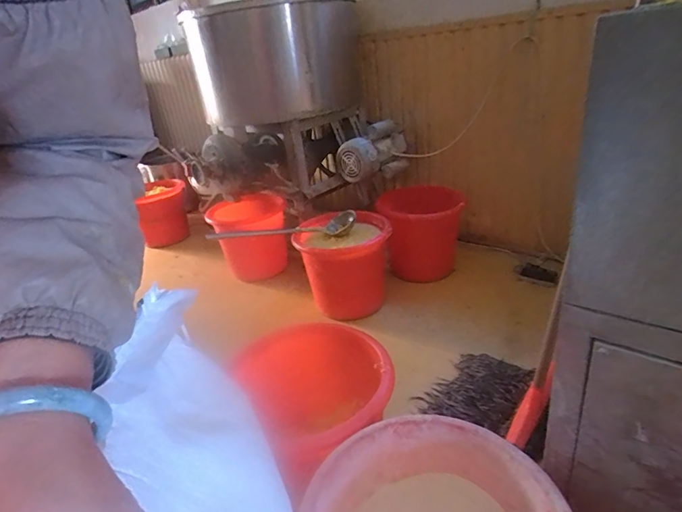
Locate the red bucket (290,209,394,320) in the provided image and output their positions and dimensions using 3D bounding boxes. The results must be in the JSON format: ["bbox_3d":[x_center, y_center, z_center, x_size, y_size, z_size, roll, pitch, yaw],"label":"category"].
[{"bbox_3d":[0.004,0.020,1.433,0.290,0.241,0.290,-6,26,3],"label":"red bucket"}]

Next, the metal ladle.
[{"bbox_3d":[-0.209,-0.084,1.440,0.519,0.068,0.085,-8,26,0],"label":"metal ladle"}]

